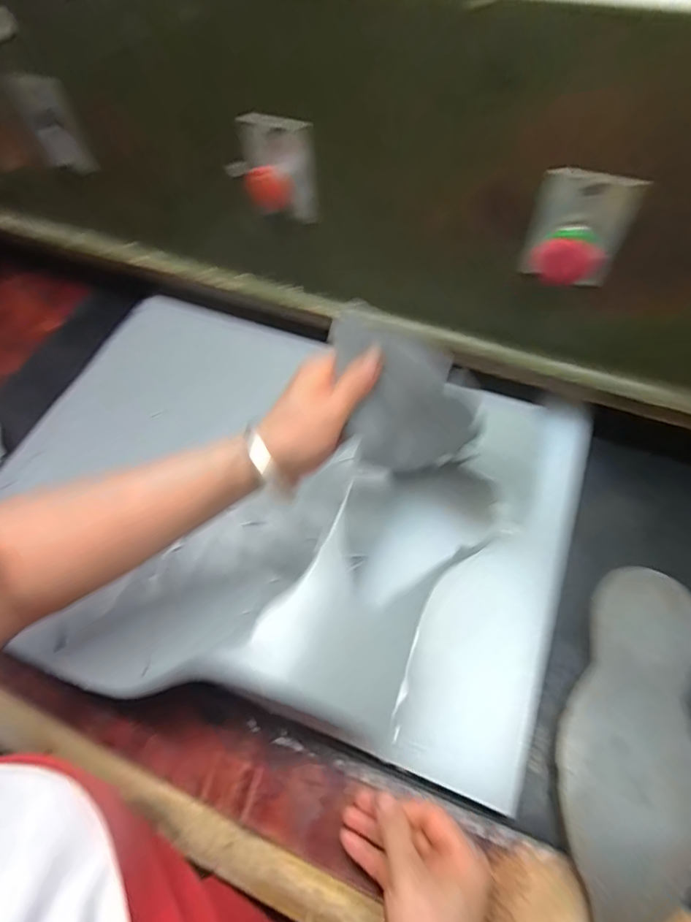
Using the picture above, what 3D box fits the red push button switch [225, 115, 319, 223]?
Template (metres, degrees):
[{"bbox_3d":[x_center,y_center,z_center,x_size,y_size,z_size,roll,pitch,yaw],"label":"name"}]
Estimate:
[{"bbox_3d":[-0.070,-0.271,0.467,0.085,0.088,0.025,6,60,6],"label":"red push button switch"}]

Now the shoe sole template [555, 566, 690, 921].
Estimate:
[{"bbox_3d":[0.233,0.218,0.397,0.100,0.028,0.263,21,63,14],"label":"shoe sole template"}]

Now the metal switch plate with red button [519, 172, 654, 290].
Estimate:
[{"bbox_3d":[0.184,-0.179,0.392,0.070,0.082,0.028,14,61,11],"label":"metal switch plate with red button"}]

